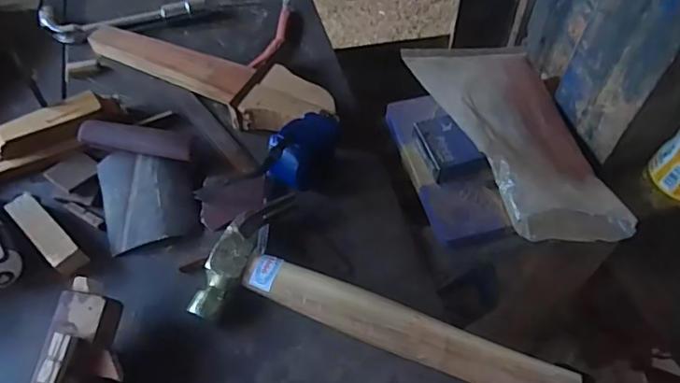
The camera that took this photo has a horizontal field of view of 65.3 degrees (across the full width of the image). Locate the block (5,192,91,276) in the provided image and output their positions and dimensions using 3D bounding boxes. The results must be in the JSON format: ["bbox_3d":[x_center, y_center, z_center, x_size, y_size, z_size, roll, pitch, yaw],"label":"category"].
[{"bbox_3d":[-0.250,0.034,0.447,0.089,0.026,0.023,37,63,22],"label":"block"}]

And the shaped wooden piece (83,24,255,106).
[{"bbox_3d":[-0.183,-0.141,0.570,0.197,0.040,0.041,27,59,16],"label":"shaped wooden piece"}]

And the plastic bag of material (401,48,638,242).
[{"bbox_3d":[0.159,-0.070,0.483,0.135,0.069,0.239,-8,56,-7],"label":"plastic bag of material"}]

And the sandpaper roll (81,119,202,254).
[{"bbox_3d":[-0.172,-0.012,0.476,0.085,0.027,0.118,-18,76,-7],"label":"sandpaper roll"}]

